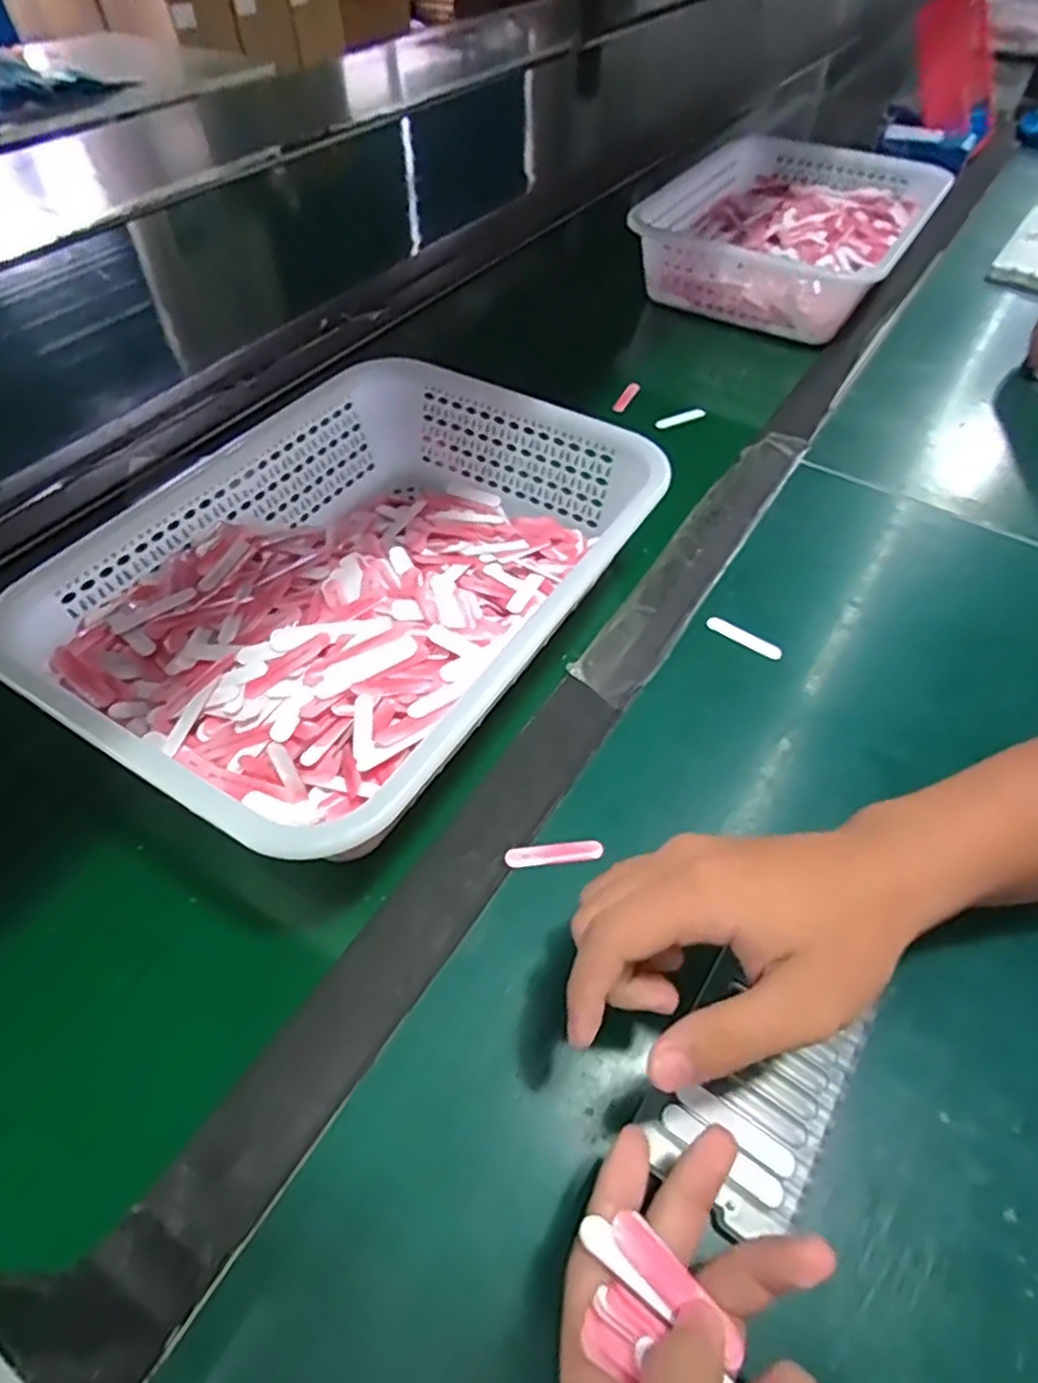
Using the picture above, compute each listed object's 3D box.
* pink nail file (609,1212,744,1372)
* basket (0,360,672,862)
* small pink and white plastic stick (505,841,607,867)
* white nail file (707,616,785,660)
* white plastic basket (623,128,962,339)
[{"bbox_3d":[0.052,0.195,0.231,0.053,0.004,0.010,40,61,11],"label":"pink nail file"},{"bbox_3d":[-0.096,-0.070,0.445,0.247,0.080,0.349,27,57,19],"label":"basket"},{"bbox_3d":[0.019,0.085,0.371,0.051,0.004,0.011,-6,53,-5],"label":"small pink and white plastic stick"},{"bbox_3d":[0.149,-0.036,0.468,0.053,0.005,0.010,31,58,22],"label":"white nail file"},{"bbox_3d":[0.299,-0.525,0.804,0.289,0.075,0.340,22,56,16],"label":"white plastic basket"}]

